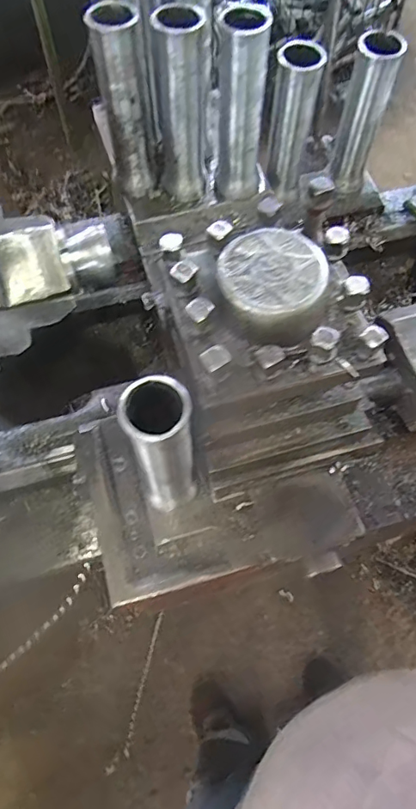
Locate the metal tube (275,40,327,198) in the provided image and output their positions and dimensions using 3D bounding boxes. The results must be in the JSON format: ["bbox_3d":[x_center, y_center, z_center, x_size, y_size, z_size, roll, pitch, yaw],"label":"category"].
[{"bbox_3d":[0.102,-0.347,0.622,0.054,0.175,0.043,2,64,1],"label":"metal tube"}]

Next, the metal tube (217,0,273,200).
[{"bbox_3d":[0.035,-0.329,0.569,0.051,0.193,0.054,-23,66,-11],"label":"metal tube"}]

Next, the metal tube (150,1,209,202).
[{"bbox_3d":[-0.028,-0.328,0.564,0.059,0.193,0.061,-2,64,-1],"label":"metal tube"}]

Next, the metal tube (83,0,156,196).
[{"bbox_3d":[-0.093,-0.334,0.565,0.052,0.183,0.058,-11,65,-6],"label":"metal tube"}]

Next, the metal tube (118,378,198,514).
[{"bbox_3d":[-0.039,0.041,0.441,0.053,0.210,0.059,-21,66,-10],"label":"metal tube"}]

